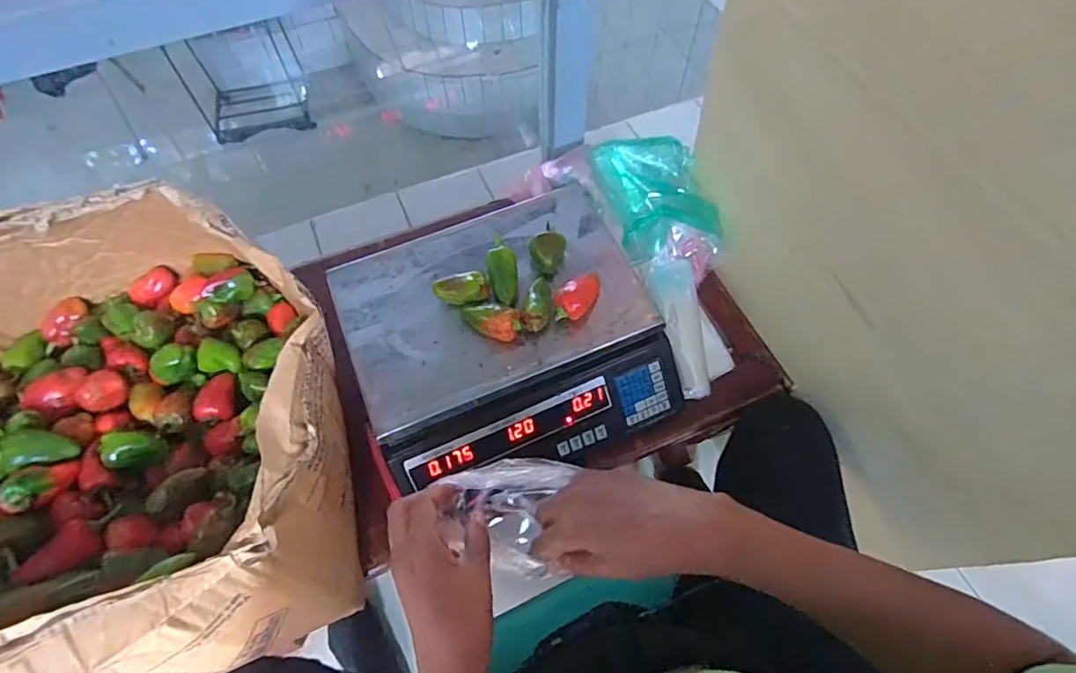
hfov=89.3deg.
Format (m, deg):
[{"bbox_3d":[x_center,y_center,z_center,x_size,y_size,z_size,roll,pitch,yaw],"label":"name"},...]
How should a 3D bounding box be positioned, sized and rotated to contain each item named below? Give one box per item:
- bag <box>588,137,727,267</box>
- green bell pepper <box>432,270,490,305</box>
[{"bbox_3d":[0.152,-0.194,0.736,0.123,0.069,0.183,-14,64,-8],"label":"bag"},{"bbox_3d":[-0.084,-0.049,0.615,0.060,0.032,0.033,-11,63,-7],"label":"green bell pepper"}]

